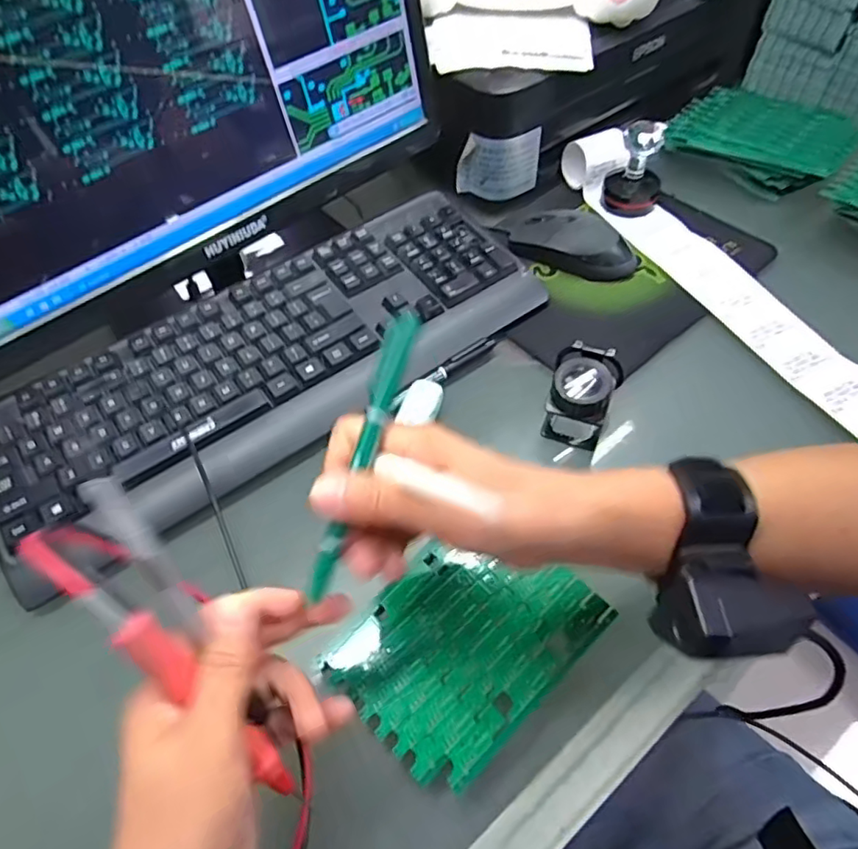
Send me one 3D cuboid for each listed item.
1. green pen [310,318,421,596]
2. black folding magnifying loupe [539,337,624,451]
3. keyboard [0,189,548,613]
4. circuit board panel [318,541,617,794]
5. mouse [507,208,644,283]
[{"bbox_3d":[-0.031,0.012,0.270,0.014,0.009,0.137,17,84,15],"label":"green pen"},{"bbox_3d":[0.107,-0.024,0.410,0.047,0.056,0.065,17,57,15],"label":"black folding magnifying loupe"},{"bbox_3d":[-0.118,-0.053,0.455,0.431,0.032,0.157,-33,59,-18],"label":"keyboard"},{"bbox_3d":[0.021,0.120,0.333,0.136,0.005,0.102,-39,58,-21],"label":"circuit board panel"},{"bbox_3d":[0.131,-0.167,0.521,0.114,0.037,0.055,25,60,20],"label":"mouse"}]

